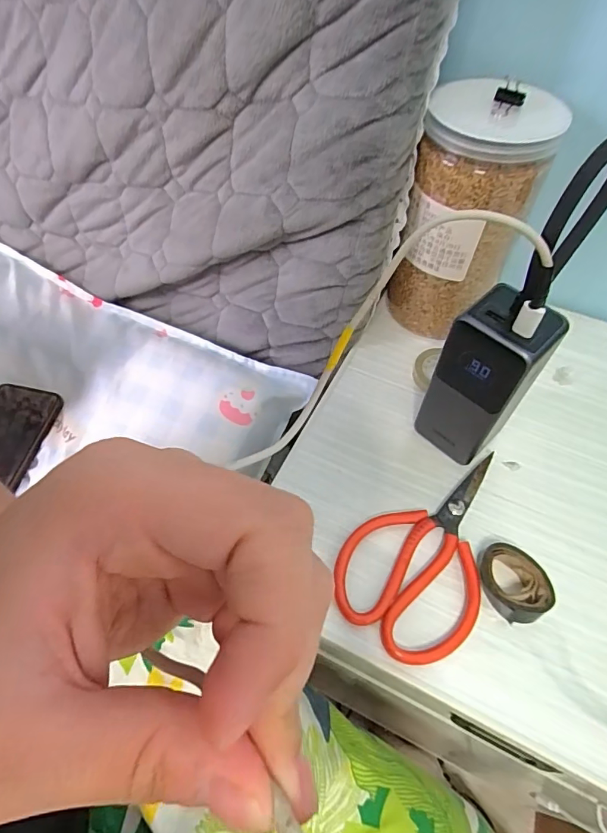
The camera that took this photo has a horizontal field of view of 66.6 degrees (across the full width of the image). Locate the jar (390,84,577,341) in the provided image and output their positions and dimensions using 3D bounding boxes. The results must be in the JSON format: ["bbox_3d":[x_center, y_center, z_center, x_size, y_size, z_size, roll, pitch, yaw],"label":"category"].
[{"bbox_3d":[0.126,-0.157,0.382,0.084,0.173,0.080,0,56,-1],"label":"jar"}]

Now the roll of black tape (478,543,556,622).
[{"bbox_3d":[0.138,0.113,0.308,0.049,0.022,0.041,34,62,20],"label":"roll of black tape"}]

